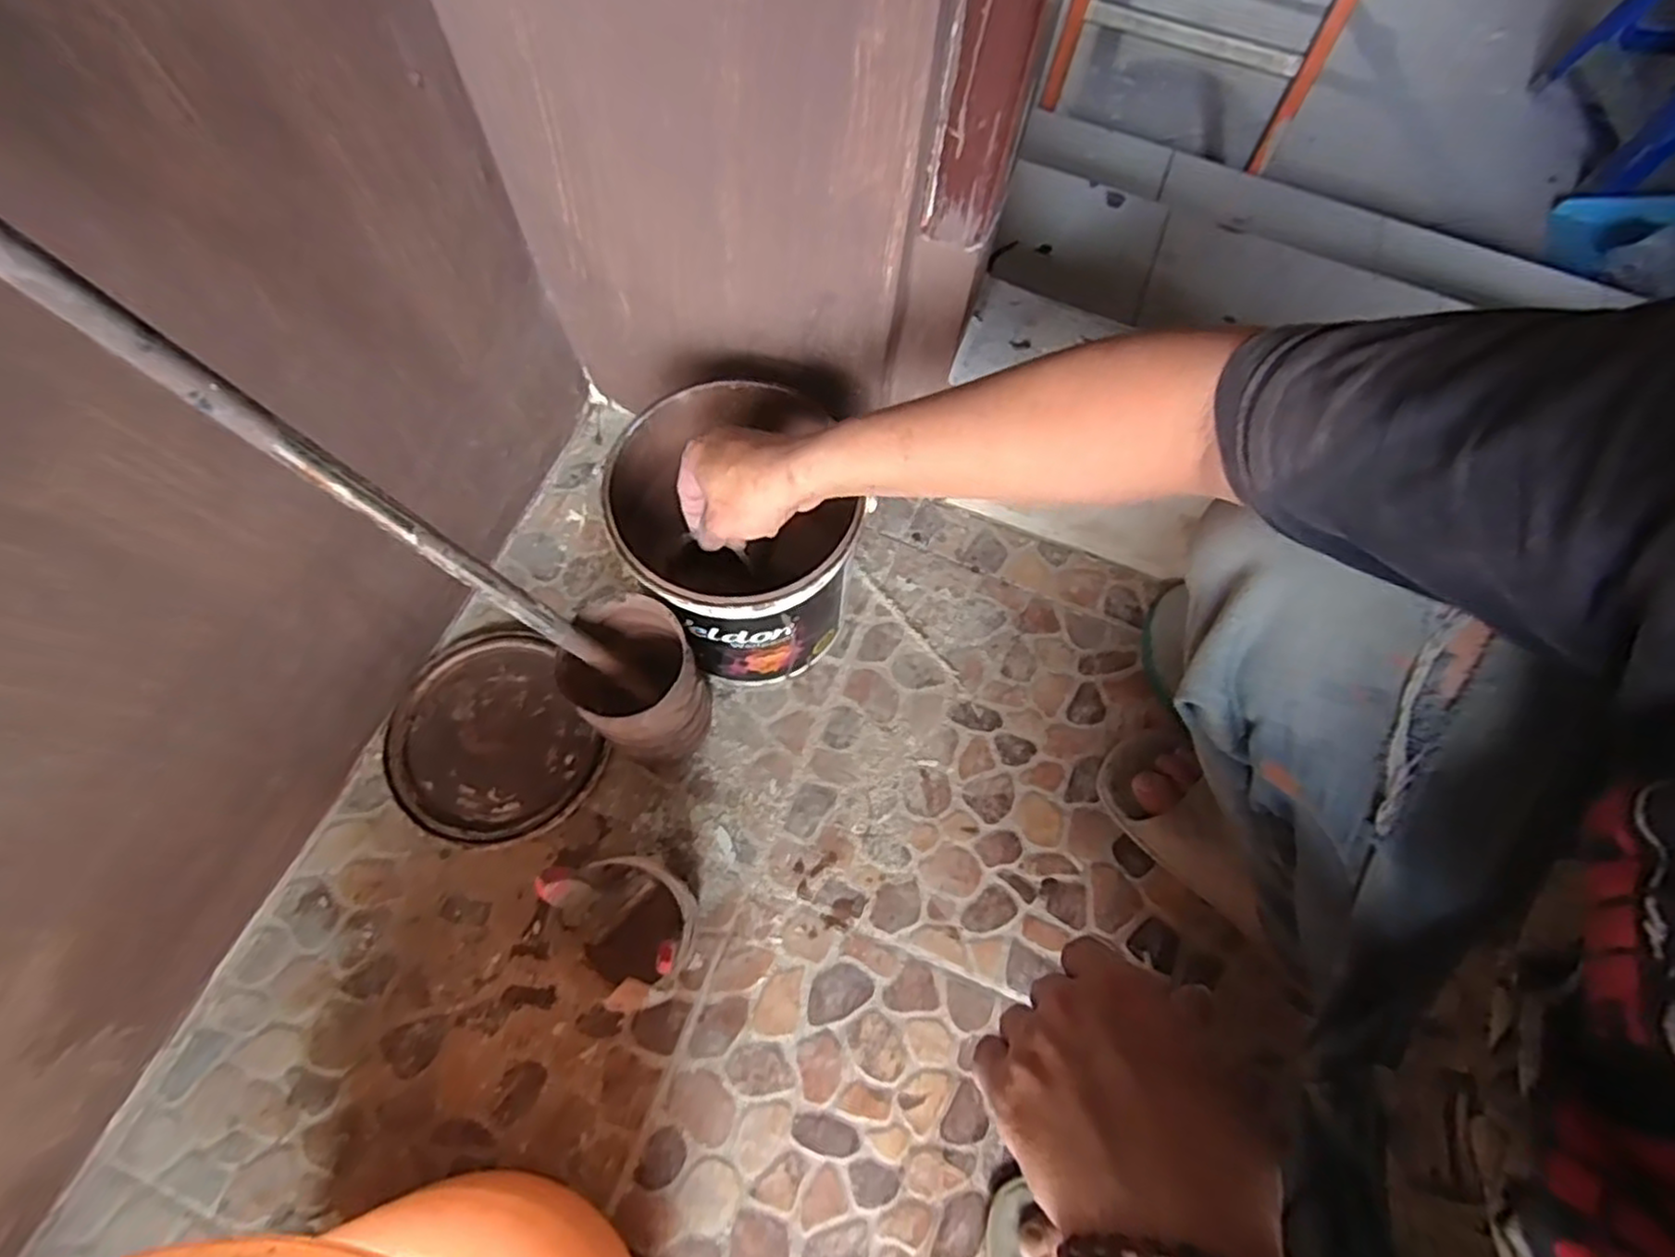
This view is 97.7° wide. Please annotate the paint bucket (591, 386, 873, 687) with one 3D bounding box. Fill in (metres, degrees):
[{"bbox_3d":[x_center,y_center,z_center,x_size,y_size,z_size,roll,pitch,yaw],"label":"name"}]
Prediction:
[{"bbox_3d":[-0.077,-0.064,0.587,0.172,0.183,0.174,1,69,-2],"label":"paint bucket"}]

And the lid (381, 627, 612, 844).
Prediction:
[{"bbox_3d":[-0.284,0.091,0.597,0.150,0.009,0.174,-32,73,-14],"label":"lid"}]

